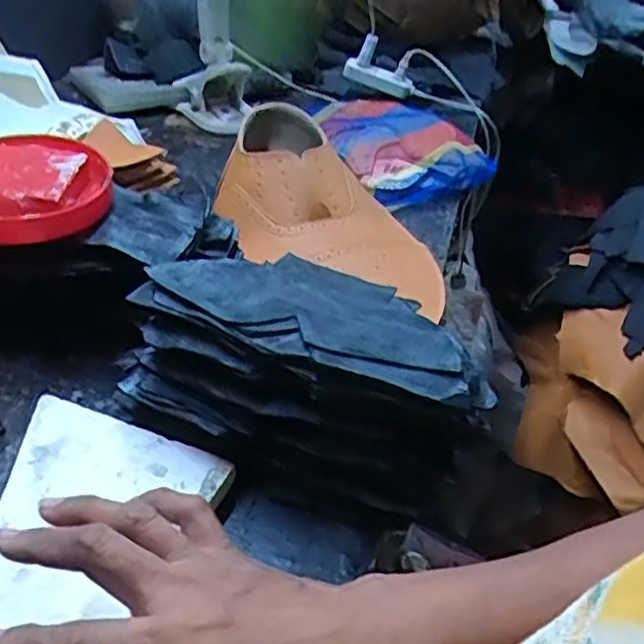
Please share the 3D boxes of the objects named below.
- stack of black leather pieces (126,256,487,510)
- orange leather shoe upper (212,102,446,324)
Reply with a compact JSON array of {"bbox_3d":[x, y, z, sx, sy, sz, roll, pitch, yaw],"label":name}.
[{"bbox_3d":[-0.013,0.027,0.424,0.211,0.087,0.108,13,38,15],"label":"stack of black leather pieces"},{"bbox_3d":[0.016,-0.116,0.656,0.231,0.097,0.157,11,38,12],"label":"orange leather shoe upper"}]

